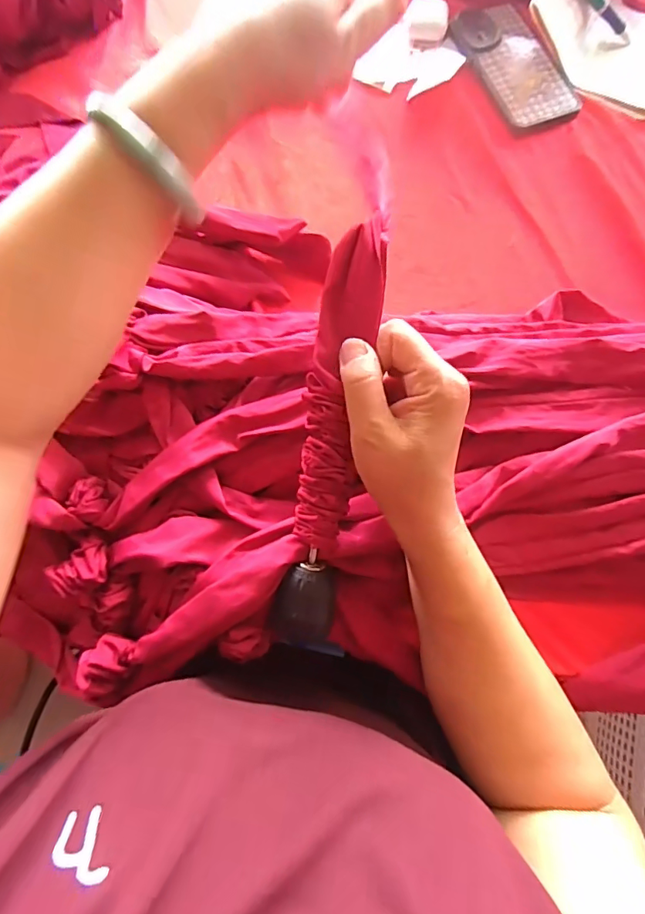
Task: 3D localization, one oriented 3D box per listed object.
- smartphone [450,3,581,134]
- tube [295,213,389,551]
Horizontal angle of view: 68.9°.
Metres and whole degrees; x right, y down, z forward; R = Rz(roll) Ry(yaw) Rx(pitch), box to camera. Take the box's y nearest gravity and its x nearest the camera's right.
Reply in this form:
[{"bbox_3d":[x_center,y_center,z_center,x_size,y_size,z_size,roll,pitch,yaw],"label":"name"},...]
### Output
[{"bbox_3d":[0.198,-0.413,0.496,0.072,0.015,0.162,-24,77,-4],"label":"smartphone"},{"bbox_3d":[0.009,-0.039,0.282,0.034,0.018,0.190,9,98,2],"label":"tube"}]

